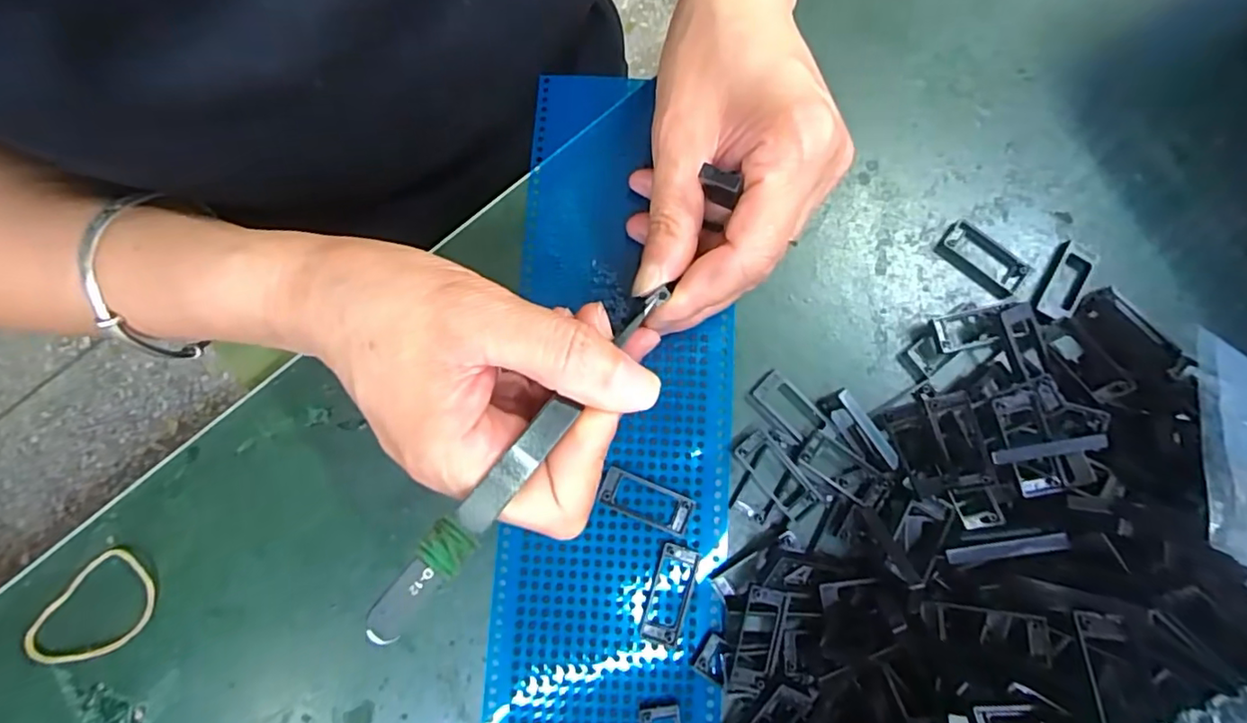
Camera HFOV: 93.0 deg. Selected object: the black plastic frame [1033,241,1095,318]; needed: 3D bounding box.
[{"bbox_3d":[0.184,-0.032,0.247,0.017,0.005,0.036,31,83,2],"label":"black plastic frame"}]

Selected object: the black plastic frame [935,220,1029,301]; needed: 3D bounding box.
[{"bbox_3d":[0.151,-0.043,0.250,0.036,0.004,0.019,41,83,3],"label":"black plastic frame"}]

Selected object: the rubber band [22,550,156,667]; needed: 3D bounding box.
[{"bbox_3d":[-0.196,0.094,0.218,0.031,0.004,0.048,44,84,4],"label":"rubber band"}]

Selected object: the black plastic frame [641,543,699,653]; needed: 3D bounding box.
[{"bbox_3d":[0.018,0.089,0.226,0.016,0.004,0.037,17,83,1],"label":"black plastic frame"}]

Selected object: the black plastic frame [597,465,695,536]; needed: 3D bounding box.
[{"bbox_3d":[0.009,0.055,0.232,0.037,0.004,0.014,23,83,1],"label":"black plastic frame"}]

